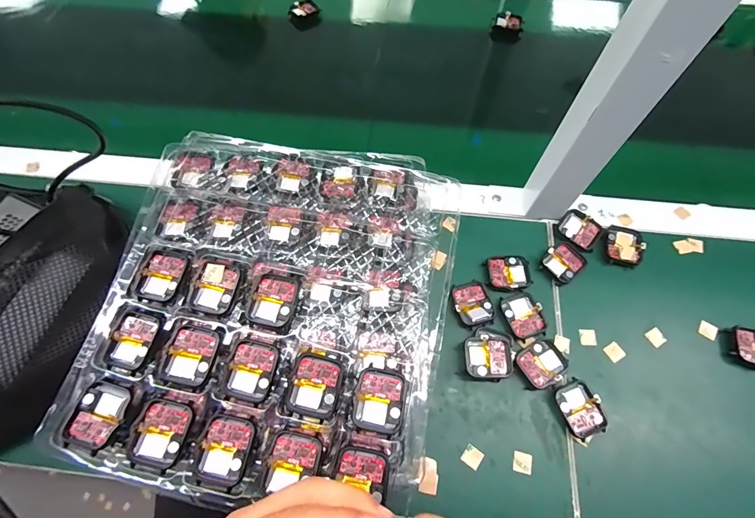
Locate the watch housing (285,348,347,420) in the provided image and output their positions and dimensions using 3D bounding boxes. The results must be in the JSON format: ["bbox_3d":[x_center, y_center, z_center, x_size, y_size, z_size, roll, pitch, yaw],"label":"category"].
[{"bbox_3d":[-0.046,0.095,0.275,0.038,0.006,0.043,17,78,-3],"label":"watch housing"}]

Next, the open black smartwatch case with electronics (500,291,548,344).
[{"bbox_3d":[0.146,0.055,0.363,0.036,0.005,0.046,-17,66,-7],"label":"open black smartwatch case with electronics"}]

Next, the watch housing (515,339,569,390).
[{"bbox_3d":[0.156,0.100,0.347,0.042,0.007,0.038,-31,68,-13],"label":"watch housing"}]

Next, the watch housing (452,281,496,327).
[{"bbox_3d":[0.097,0.044,0.368,0.038,0.007,0.044,-16,65,-7],"label":"watch housing"}]

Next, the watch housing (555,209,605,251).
[{"bbox_3d":[0.224,-0.033,0.403,0.044,0.007,0.038,30,69,14],"label":"watch housing"}]

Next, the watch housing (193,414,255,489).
[{"bbox_3d":[-0.109,0.138,0.263,0.035,0.006,0.044,9,65,5],"label":"watch housing"}]

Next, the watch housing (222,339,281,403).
[{"bbox_3d":[-0.096,0.086,0.282,0.035,0.011,0.043,13,66,7],"label":"watch housing"}]

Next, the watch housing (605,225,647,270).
[{"bbox_3d":[0.267,-0.013,0.397,0.037,0.009,0.047,18,66,9],"label":"watch housing"}]

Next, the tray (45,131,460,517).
[{"bbox_3d":[-0.083,0.025,0.309,0.271,0.024,0.298,7,65,4],"label":"tray"}]

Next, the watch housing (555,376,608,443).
[{"bbox_3d":[0.183,0.136,0.331,0.036,0.009,0.046,-21,66,-9],"label":"watch housing"}]

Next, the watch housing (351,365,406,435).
[{"bbox_3d":[0.002,0.105,0.274,0.036,0.008,0.043,8,65,5],"label":"watch housing"}]

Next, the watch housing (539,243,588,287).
[{"bbox_3d":[0.199,0.002,0.389,0.047,0.006,0.036,-39,70,-16],"label":"watch housing"}]

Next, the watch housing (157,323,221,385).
[{"bbox_3d":[-0.145,0.074,0.285,0.037,0.009,0.043,11,65,6],"label":"watch housing"}]

